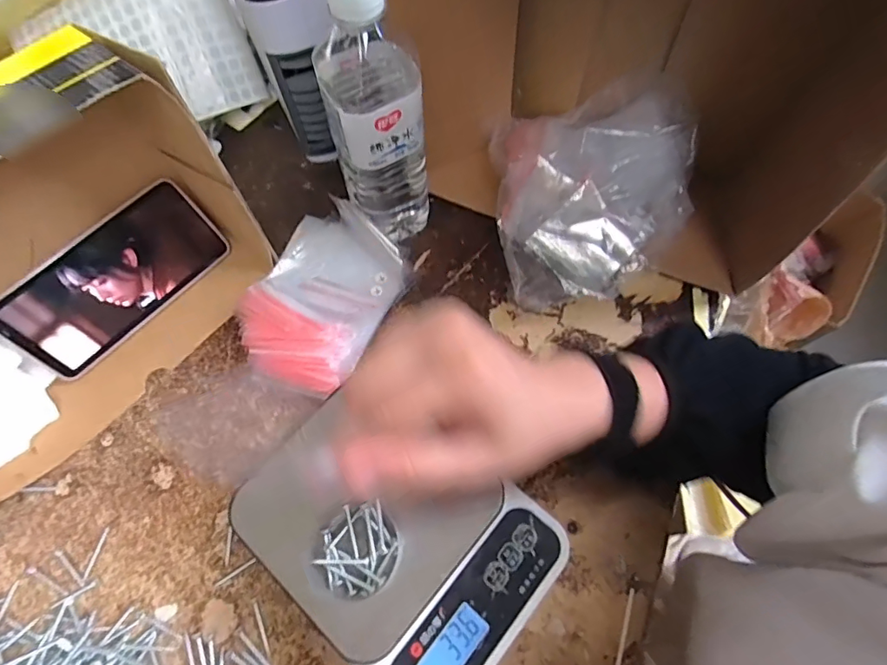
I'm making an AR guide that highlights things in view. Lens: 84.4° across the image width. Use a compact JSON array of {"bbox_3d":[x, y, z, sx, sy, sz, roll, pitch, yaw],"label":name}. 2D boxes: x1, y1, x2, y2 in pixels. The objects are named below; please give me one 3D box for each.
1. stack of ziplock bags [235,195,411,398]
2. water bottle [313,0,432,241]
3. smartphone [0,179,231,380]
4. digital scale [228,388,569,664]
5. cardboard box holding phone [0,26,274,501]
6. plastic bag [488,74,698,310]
[{"bbox_3d":[-0.100,-0.033,0.403,0.107,0.041,0.162,20,68,9],"label":"stack of ziplock bags"},{"bbox_3d":[-0.047,-0.147,0.351,0.067,0.197,0.057,-12,67,-4],"label":"water bottle"},{"bbox_3d":[-0.257,-0.043,0.387,0.161,0.078,0.005,-47,41,-17],"label":"smartphone"},{"bbox_3d":[-0.029,0.130,0.320,0.187,0.045,0.139,38,72,16],"label":"digital scale"},{"bbox_3d":[-0.271,-0.034,0.323,0.110,0.183,0.275,40,73,16],"label":"cardboard box holding phone"},{"bbox_3d":[0.126,-0.121,0.419,0.160,0.067,0.191,-2,66,0],"label":"plastic bag"}]

